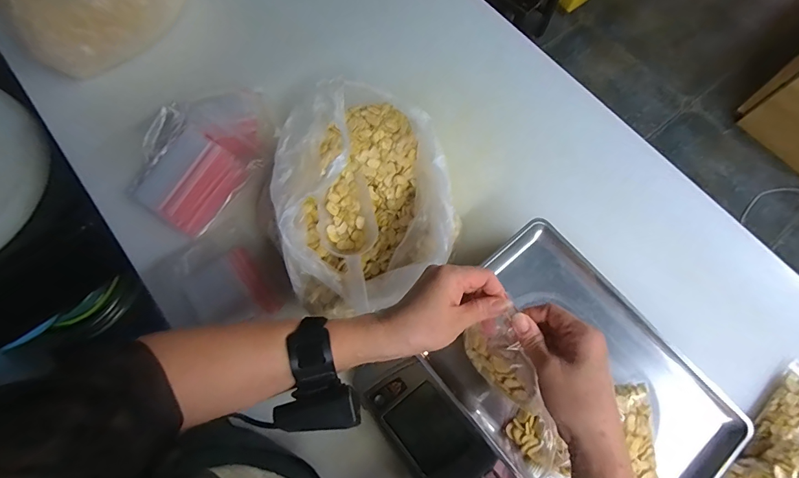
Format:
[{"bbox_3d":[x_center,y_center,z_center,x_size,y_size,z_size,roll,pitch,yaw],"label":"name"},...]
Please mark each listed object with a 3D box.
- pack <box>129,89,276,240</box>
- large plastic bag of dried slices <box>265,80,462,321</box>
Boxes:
[{"bbox_3d":[-0.321,-0.145,0.642,0.173,0.023,0.249,34,76,3],"label":"pack"},{"bbox_3d":[-0.047,-0.067,0.533,0.218,0.130,0.293,-6,72,-3],"label":"large plastic bag of dried slices"}]

